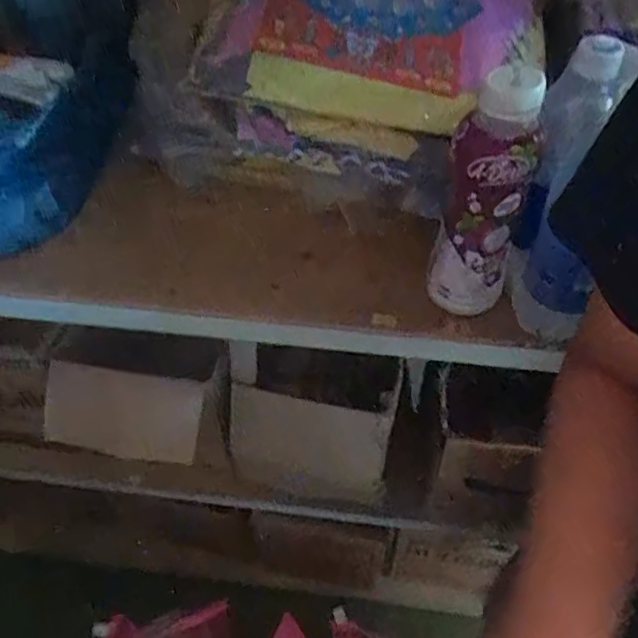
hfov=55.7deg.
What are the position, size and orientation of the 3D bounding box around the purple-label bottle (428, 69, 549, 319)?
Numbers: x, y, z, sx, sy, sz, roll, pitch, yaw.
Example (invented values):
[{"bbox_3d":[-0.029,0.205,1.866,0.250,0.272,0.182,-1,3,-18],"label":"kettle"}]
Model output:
[{"bbox_3d":[0.124,-0.087,0.456,0.056,0.189,0.048,15,53,15],"label":"purple-label bottle"}]

